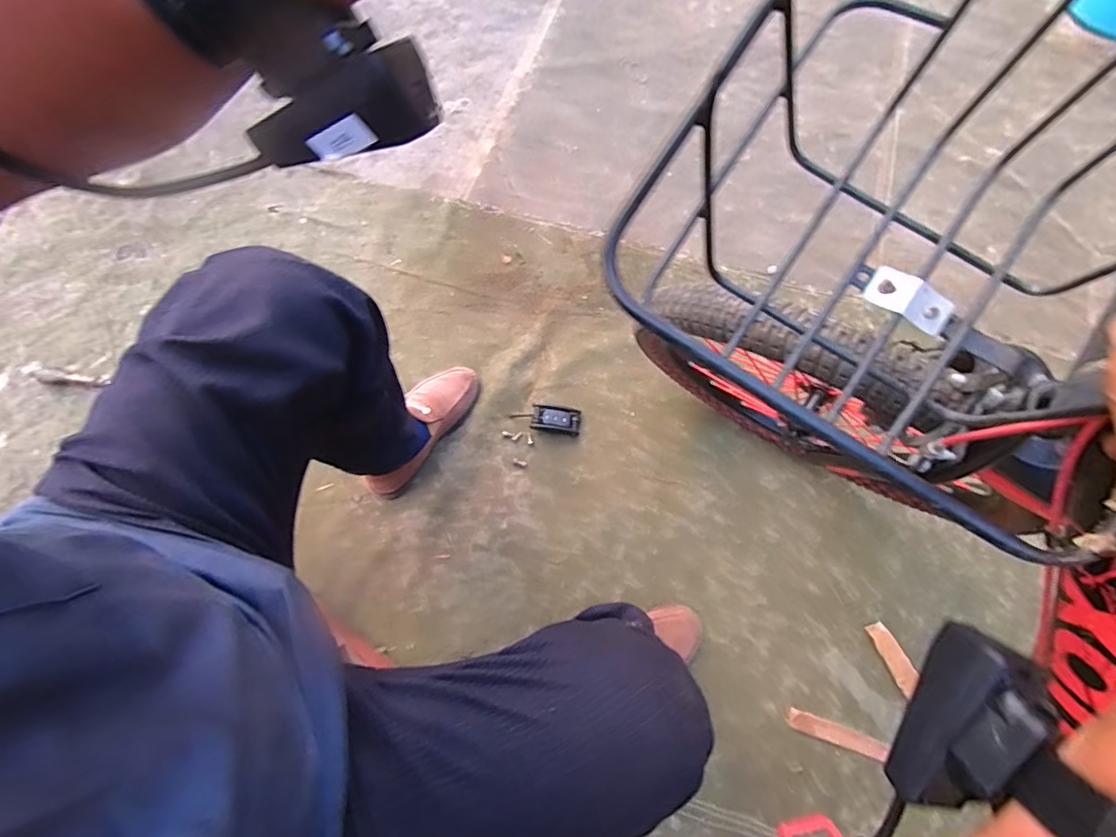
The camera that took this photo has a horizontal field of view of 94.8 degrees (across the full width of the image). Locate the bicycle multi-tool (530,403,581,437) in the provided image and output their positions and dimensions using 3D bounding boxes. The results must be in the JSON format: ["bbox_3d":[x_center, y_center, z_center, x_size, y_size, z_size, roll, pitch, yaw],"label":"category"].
[{"bbox_3d":[-0.002,-0.001,0.889,0.083,0.018,0.050,10,70,4],"label":"bicycle multi-tool"}]

